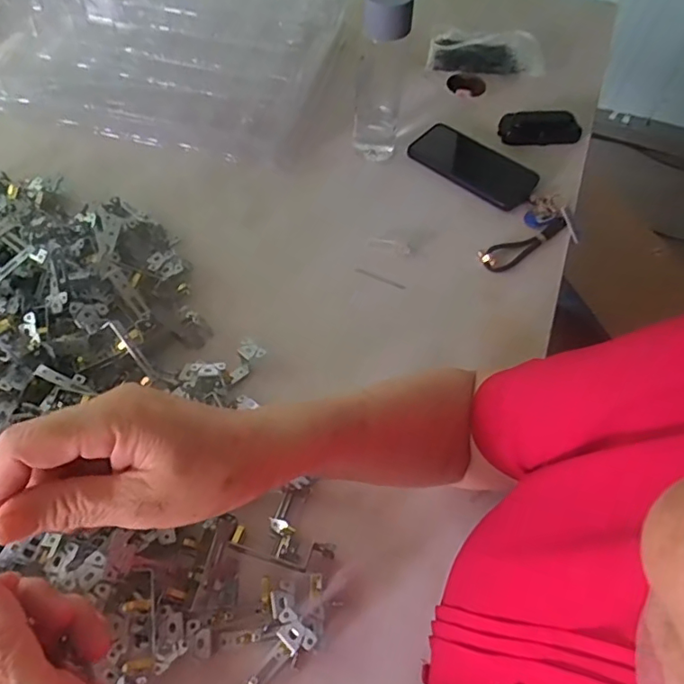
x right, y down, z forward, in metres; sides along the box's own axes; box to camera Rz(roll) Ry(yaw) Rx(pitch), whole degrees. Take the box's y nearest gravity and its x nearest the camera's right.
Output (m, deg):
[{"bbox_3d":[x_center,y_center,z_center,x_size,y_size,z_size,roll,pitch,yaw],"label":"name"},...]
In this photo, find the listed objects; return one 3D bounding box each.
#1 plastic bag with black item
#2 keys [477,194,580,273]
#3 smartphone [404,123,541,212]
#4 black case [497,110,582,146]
[{"bbox_3d":[0.230,-0.455,0.841,0.178,0.030,0.105,-3,57,-6],"label":"plastic bag with black item"},{"bbox_3d":[0.229,-0.122,0.647,0.074,0.027,0.135,37,64,19],"label":"keys"},{"bbox_3d":[0.176,-0.237,0.709,0.165,0.014,0.084,39,65,20],"label":"smartphone"},{"bbox_3d":[0.280,-0.301,0.749,0.110,0.028,0.044,0,58,-2],"label":"black case"}]

